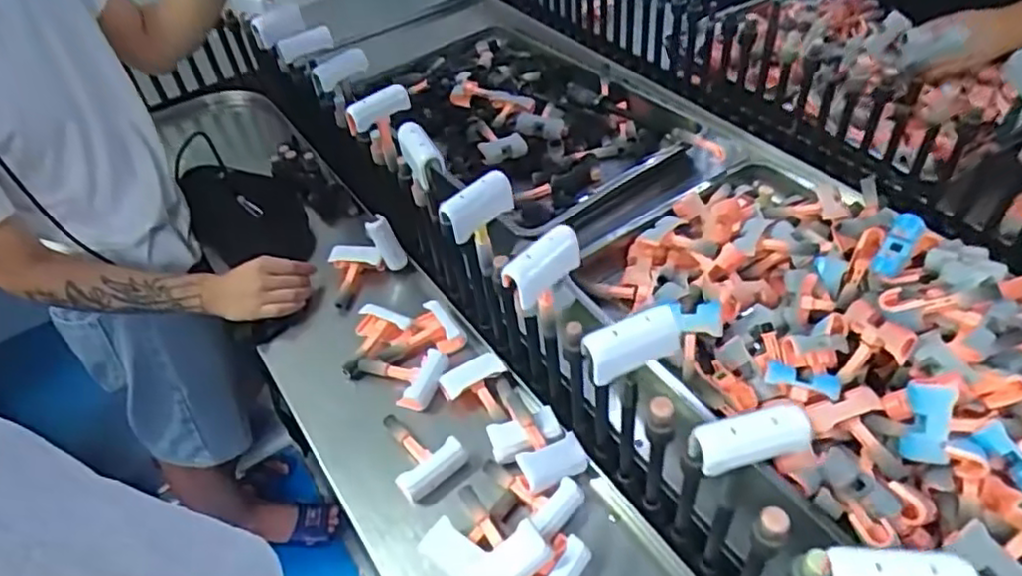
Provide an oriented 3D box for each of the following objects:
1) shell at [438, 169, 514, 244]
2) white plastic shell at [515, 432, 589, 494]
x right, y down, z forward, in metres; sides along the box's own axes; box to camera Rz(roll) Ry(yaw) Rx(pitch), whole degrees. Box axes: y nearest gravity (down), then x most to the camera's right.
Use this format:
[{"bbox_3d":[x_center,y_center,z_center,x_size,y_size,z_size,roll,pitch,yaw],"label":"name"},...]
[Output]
[{"bbox_3d":[-0.033,-0.081,0.658,0.072,0.040,0.032,-28,49,-20],"label":"shell"},{"bbox_3d":[0.044,0.180,0.691,0.070,0.016,0.042,-23,69,-22],"label":"white plastic shell"}]

